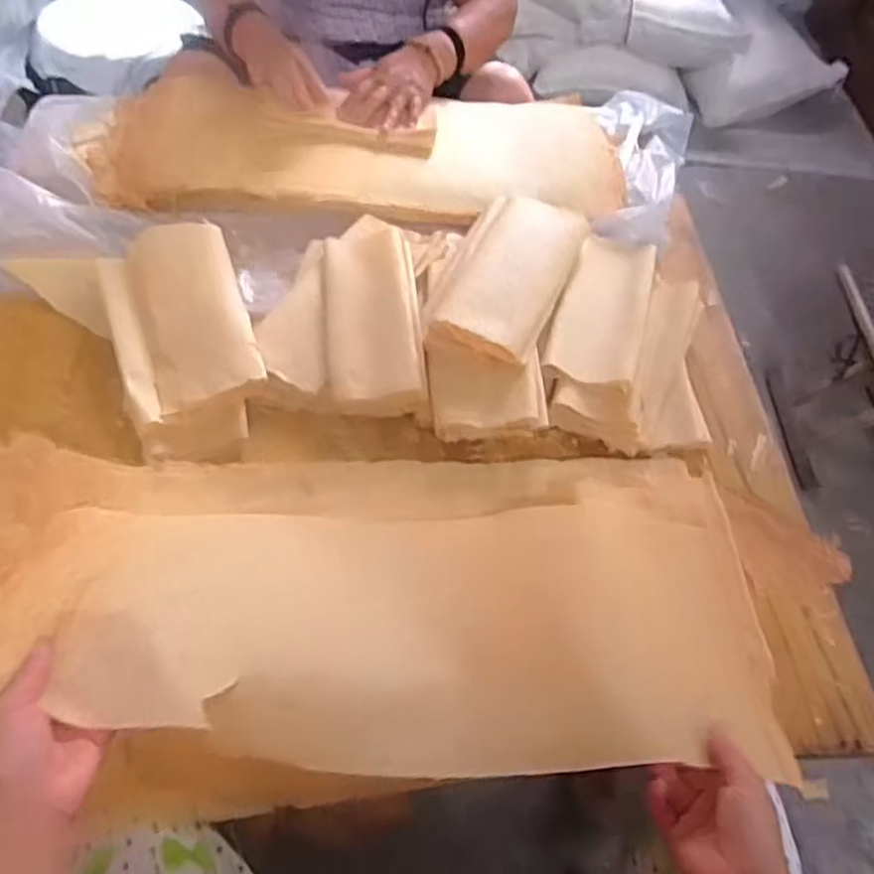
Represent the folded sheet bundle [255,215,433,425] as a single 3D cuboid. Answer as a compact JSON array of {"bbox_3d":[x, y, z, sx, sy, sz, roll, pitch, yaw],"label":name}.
[{"bbox_3d":[-0.116,-0.155,0.916,0.183,0.057,0.310,-3,53,-8],"label":"folded sheet bundle"}]

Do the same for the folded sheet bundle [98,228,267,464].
[{"bbox_3d":[-0.291,-0.114,0.876,0.150,0.061,0.317,-15,56,-17],"label":"folded sheet bundle"}]

